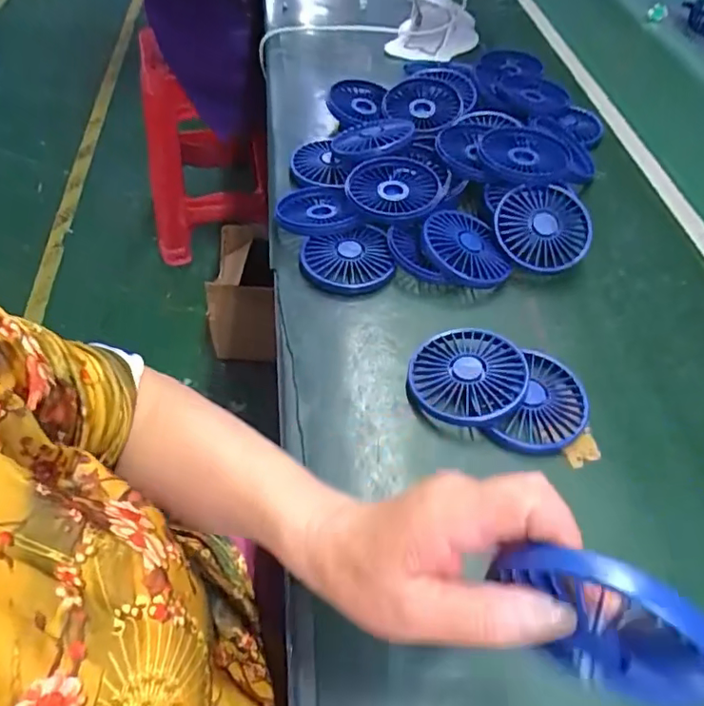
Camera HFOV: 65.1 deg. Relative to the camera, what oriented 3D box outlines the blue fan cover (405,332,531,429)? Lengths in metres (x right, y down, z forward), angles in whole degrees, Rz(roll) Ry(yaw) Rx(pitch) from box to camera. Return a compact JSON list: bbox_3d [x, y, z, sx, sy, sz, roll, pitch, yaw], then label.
[{"bbox_3d":[0.088,0.017,0.423,0.082,0.018,0.085,25,55,17],"label":"blue fan cover"}]

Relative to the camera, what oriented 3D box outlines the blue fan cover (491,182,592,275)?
[{"bbox_3d":[0.179,-0.117,0.516,0.083,0.018,0.084,1,78,8],"label":"blue fan cover"}]

